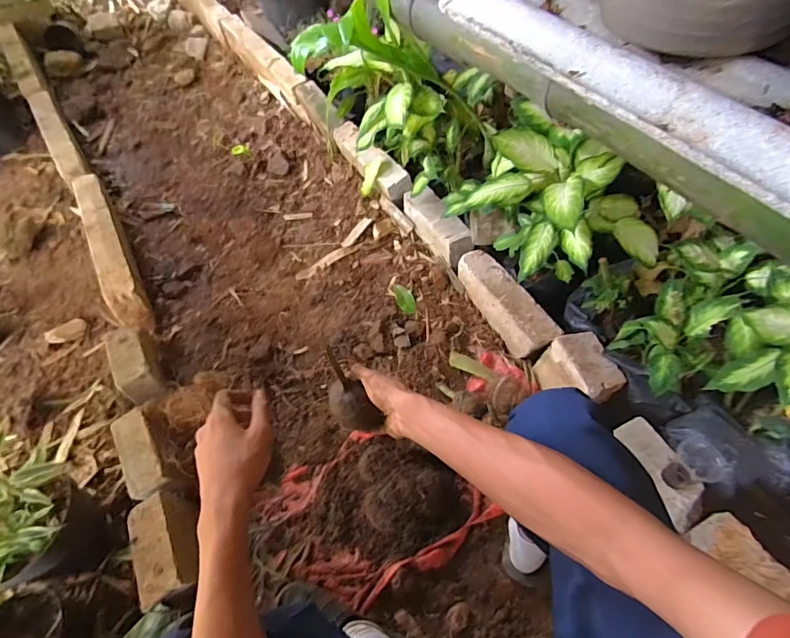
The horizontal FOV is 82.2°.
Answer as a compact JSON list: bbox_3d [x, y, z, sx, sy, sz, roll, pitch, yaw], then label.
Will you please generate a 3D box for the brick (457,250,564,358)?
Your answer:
[{"bbox_3d":[0.265,-0.035,1.095,0.073,0.115,0.306,-27,60,-12],"label":"brick"}]

